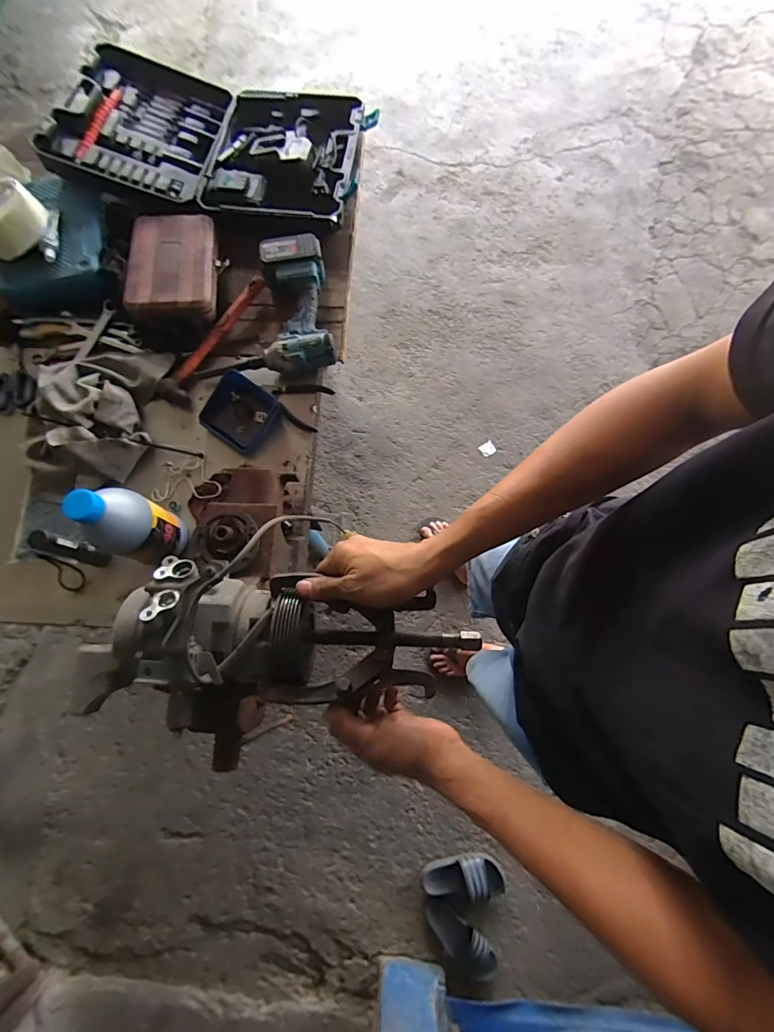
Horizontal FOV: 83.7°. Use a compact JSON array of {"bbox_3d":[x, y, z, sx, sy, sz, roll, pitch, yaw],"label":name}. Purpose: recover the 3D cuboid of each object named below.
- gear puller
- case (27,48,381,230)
[{"bbox_3d":[-0.013,0.127,0.433,0.205,0.048,0.117,2,75,0],"label":"gear puller"},{"bbox_3d":[-0.334,-0.774,0.874,0.572,0.089,0.365,9,76,2],"label":"case"}]

